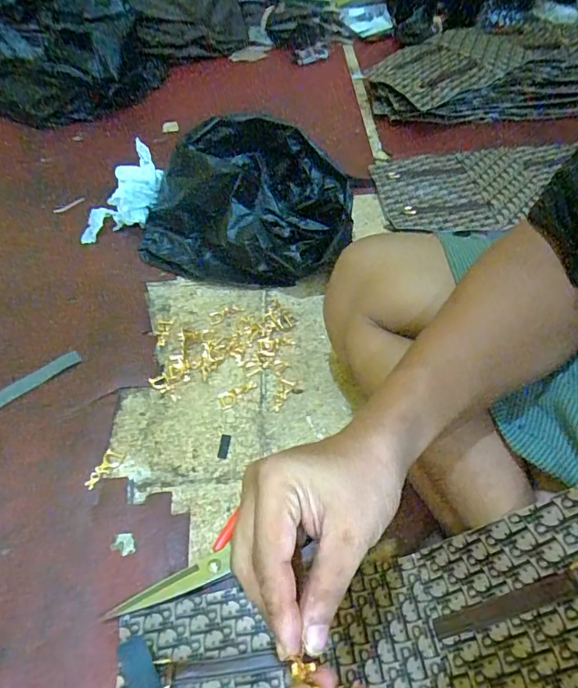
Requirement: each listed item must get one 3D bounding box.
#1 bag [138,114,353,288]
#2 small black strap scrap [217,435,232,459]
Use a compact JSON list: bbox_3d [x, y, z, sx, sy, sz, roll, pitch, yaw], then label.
[{"bbox_3d":[-0.072,-0.199,0.678,0.320,0.149,0.188,6,51,9],"label":"bag"},{"bbox_3d":[-0.070,0.110,0.514,0.012,0.004,0.028,0,51,7],"label":"small black strap scrap"}]

